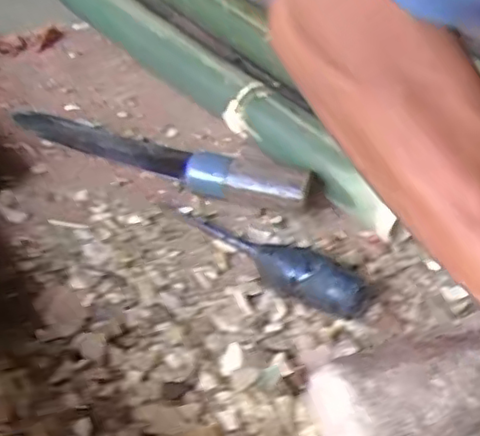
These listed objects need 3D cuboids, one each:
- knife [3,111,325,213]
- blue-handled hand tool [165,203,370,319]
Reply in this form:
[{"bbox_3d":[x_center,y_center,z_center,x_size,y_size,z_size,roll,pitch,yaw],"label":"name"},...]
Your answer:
[{"bbox_3d":[-0.084,-0.070,0.625,0.331,0.048,0.055,20,43,16],"label":"knife"},{"bbox_3d":[0.014,0.025,0.525,0.197,0.037,0.030,29,46,25],"label":"blue-handled hand tool"}]

